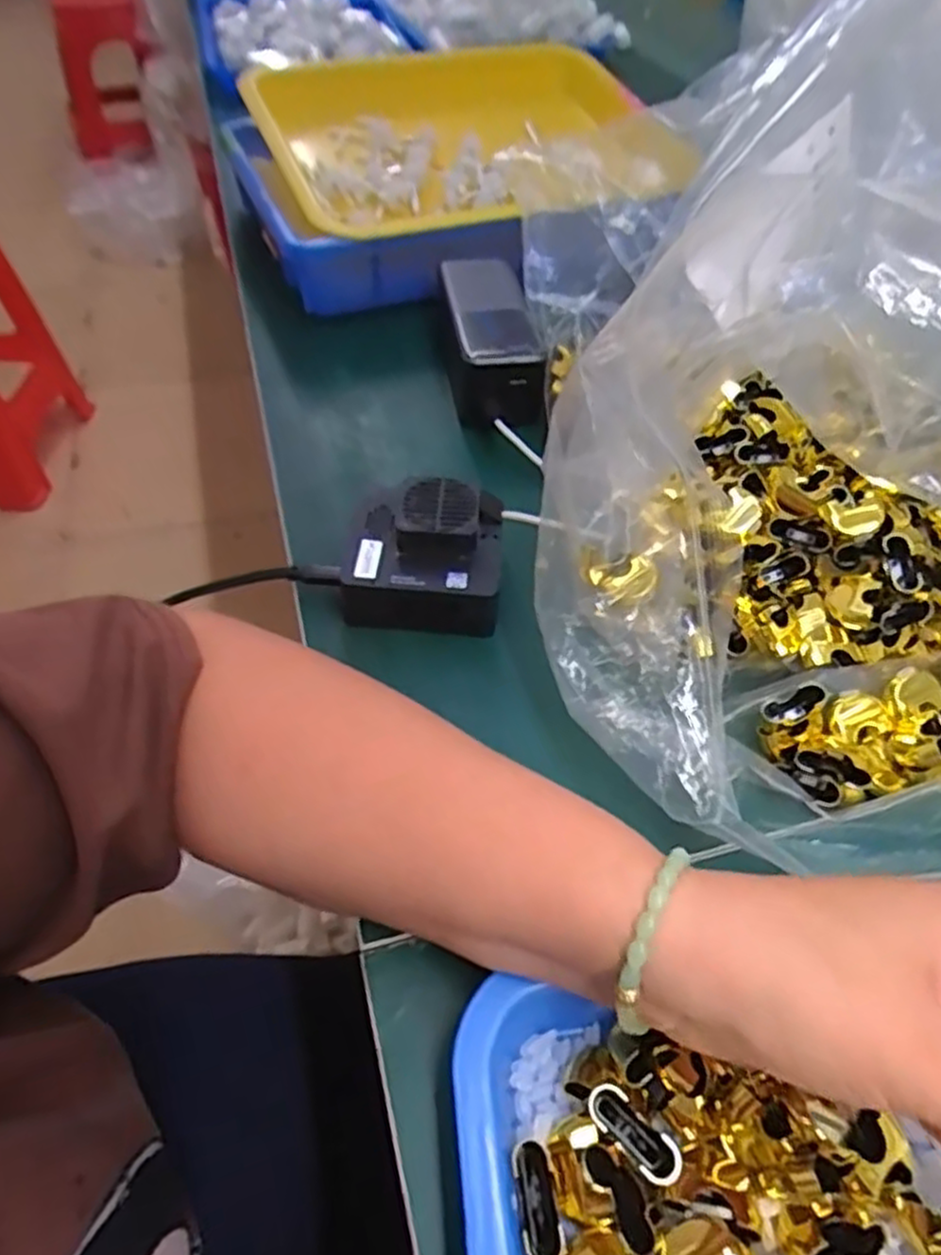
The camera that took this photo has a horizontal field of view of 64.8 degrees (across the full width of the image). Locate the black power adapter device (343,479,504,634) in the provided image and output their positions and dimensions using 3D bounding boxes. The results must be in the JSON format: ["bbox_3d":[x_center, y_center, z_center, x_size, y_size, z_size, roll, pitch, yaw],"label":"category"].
[{"bbox_3d":[-0.023,-0.036,0.378,0.077,0.049,0.065,7,52,3],"label":"black power adapter device"}]

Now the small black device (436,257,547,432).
[{"bbox_3d":[0.009,-0.195,0.501,0.057,0.046,0.142,-6,52,-8],"label":"small black device"}]

